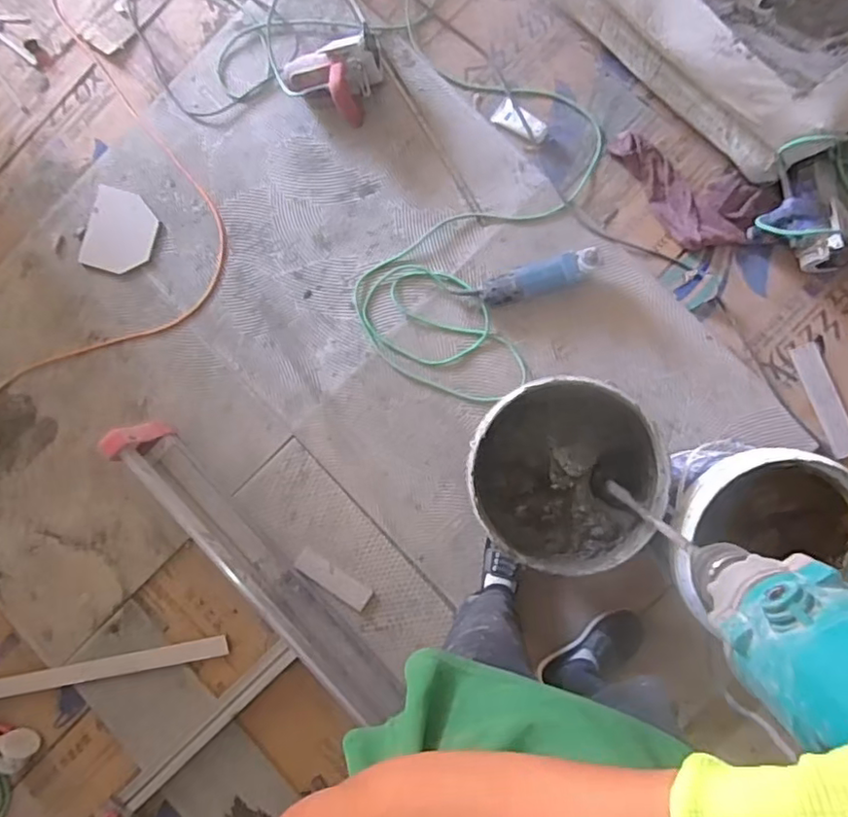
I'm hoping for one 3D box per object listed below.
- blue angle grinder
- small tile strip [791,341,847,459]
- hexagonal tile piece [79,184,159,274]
[{"bbox_3d":[0.239,-0.268,1.237,0.242,0.074,0.065,-14,87,5],"label":"blue angle grinder"},{"bbox_3d":[0.824,-0.017,1.225,0.058,0.009,0.241,-21,86,5],"label":"small tile strip"},{"bbox_3d":[-0.680,-0.394,1.342,0.142,0.015,0.179,17,95,-7],"label":"hexagonal tile piece"}]

